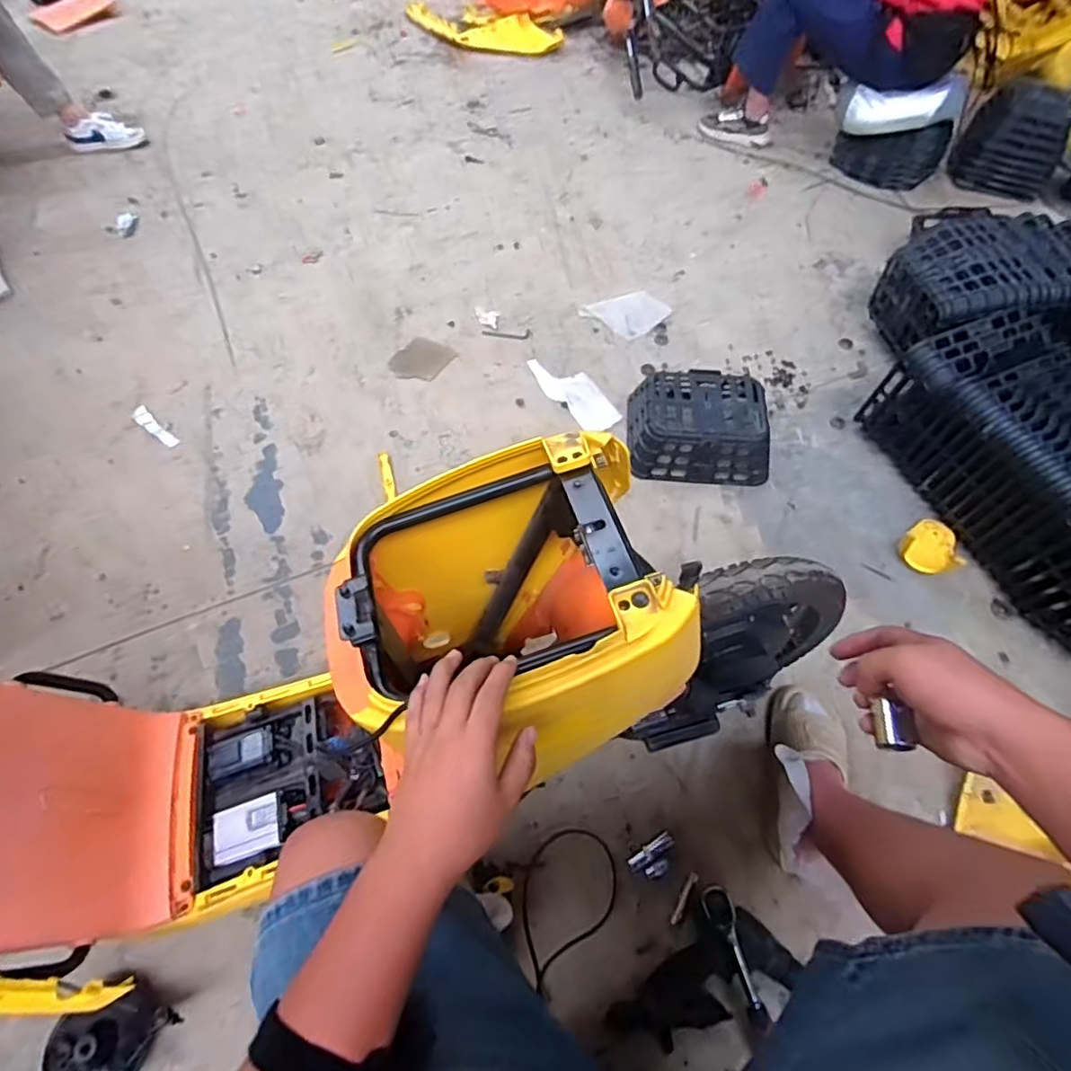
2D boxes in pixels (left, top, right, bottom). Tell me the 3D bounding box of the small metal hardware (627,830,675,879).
[{"bbox_3d":[0.184,0.489,0.911,0.077,0.027,0.046,-32,63,-19],"label":"small metal hardware"}]

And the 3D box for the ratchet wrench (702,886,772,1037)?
[{"bbox_3d":[0.276,0.574,0.822,0.042,0.027,0.171,-17,77,-11],"label":"ratchet wrench"}]

